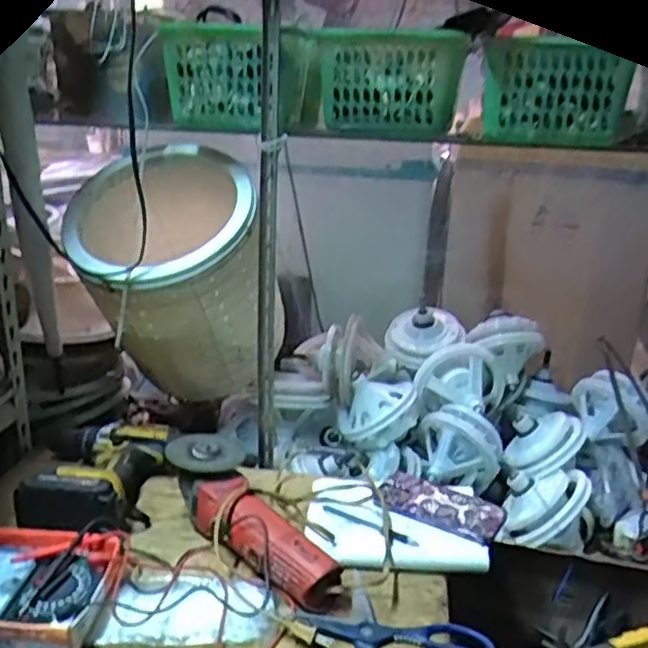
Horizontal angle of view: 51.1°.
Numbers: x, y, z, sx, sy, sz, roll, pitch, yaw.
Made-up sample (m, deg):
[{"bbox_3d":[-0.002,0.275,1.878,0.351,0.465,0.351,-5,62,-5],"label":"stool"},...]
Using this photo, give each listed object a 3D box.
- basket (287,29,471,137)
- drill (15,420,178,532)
[{"bbox_3d":[0.074,-0.338,0.961,0.234,0.125,0.209,2,18,-2],"label":"basket"},{"bbox_3d":[-0.293,0.191,0.892,0.181,0.072,0.228,1,18,-7],"label":"drill"}]

